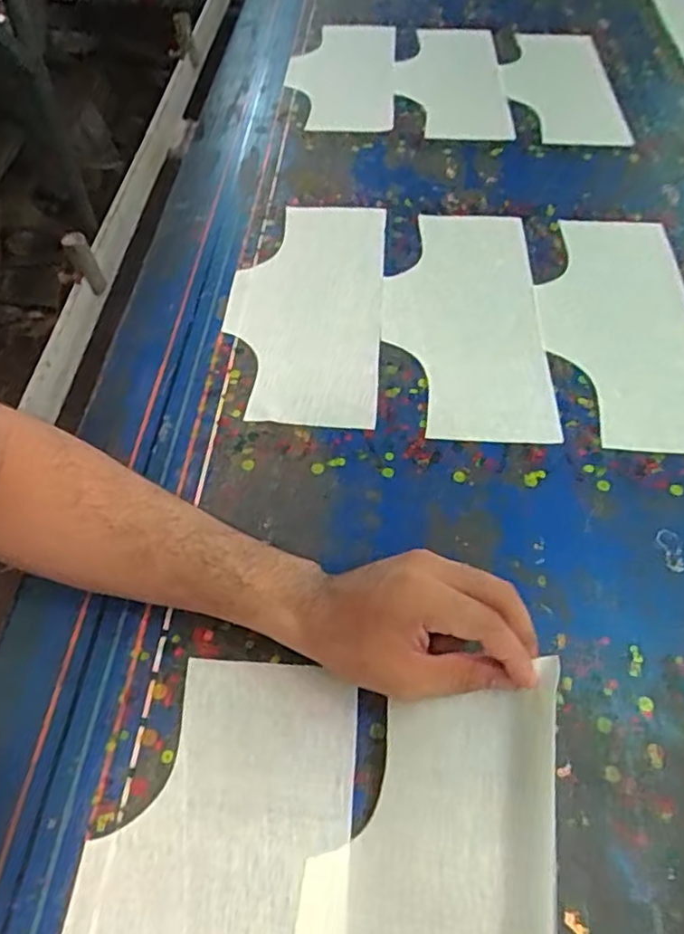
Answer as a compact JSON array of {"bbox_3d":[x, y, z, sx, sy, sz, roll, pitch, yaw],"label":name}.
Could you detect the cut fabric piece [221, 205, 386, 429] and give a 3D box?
[{"bbox_3d":[-0.035,-0.173,0.633,0.147,0.011,0.314,3,54,2],"label":"cut fabric piece"}]

